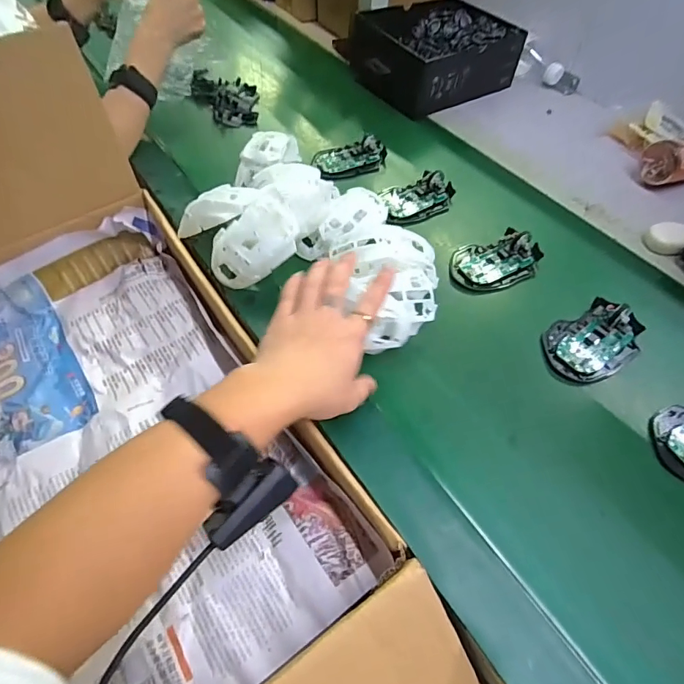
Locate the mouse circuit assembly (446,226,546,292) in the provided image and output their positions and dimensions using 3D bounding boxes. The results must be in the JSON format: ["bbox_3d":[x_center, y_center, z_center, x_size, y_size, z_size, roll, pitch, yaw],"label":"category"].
[{"bbox_3d":[0.185,-0.101,0.539,0.117,0.023,0.072,-21,59,-8],"label":"mouse circuit assembly"}]

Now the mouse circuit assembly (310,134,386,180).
[{"bbox_3d":[0.014,-0.270,0.661,0.106,0.021,0.054,-15,58,-5],"label":"mouse circuit assembly"}]

